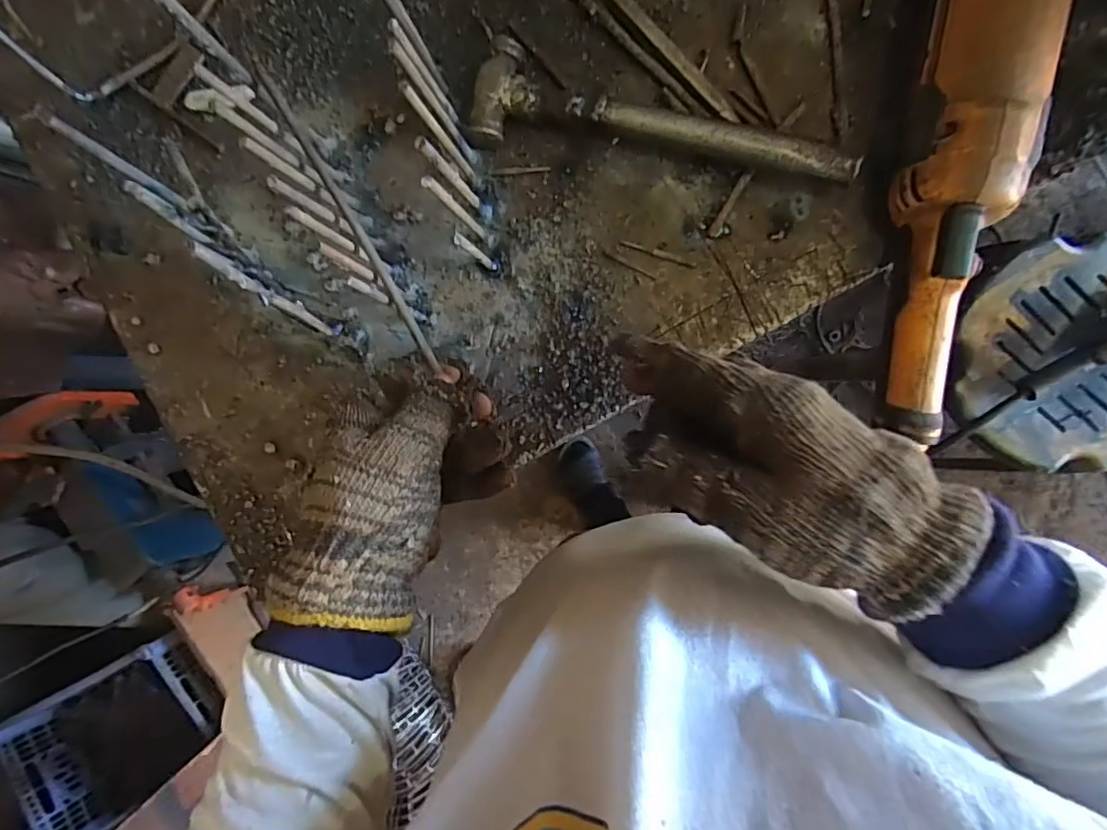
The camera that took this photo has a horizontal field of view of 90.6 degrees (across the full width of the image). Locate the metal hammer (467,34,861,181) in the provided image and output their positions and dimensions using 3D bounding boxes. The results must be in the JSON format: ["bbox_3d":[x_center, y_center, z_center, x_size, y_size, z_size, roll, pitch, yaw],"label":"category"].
[{"bbox_3d":[0.063,-0.180,0.340,0.231,0.040,0.062,15,96,5],"label":"metal hammer"}]

